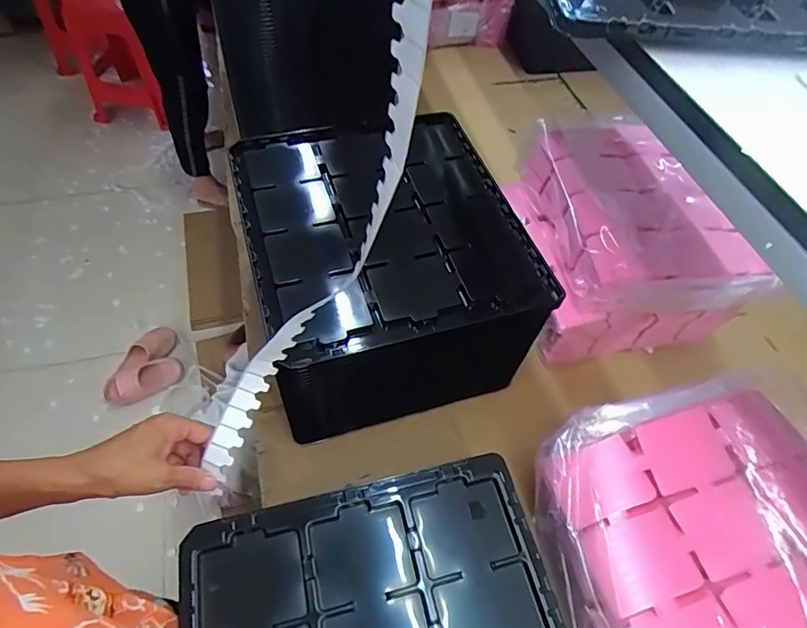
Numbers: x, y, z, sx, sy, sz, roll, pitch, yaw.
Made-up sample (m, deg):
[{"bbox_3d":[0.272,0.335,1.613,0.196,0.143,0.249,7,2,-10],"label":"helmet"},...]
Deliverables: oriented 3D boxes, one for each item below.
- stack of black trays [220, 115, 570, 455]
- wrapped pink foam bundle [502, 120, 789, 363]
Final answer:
[{"bbox_3d":[-0.027,-0.058,0.713,0.346,0.229,0.384,-13,57,-13],"label":"stack of black trays"},{"bbox_3d":[0.360,-0.123,0.814,0.283,0.230,0.340,-4,56,-7],"label":"wrapped pink foam bundle"}]

